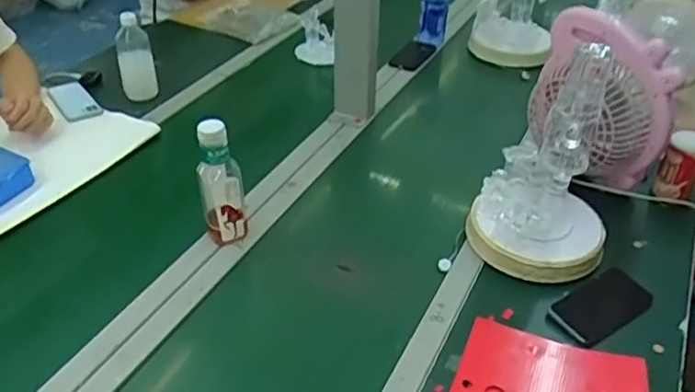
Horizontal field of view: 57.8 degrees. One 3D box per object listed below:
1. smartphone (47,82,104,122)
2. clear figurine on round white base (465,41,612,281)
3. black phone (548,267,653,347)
[{"bbox_3d":[-0.601,-0.212,1.382,0.072,0.011,0.164,-25,45,-30],"label":"smartphone"},{"bbox_3d":[0.305,-0.045,0.937,0.201,0.312,0.176,19,41,21],"label":"clear figurine on round white base"},{"bbox_3d":[0.372,0.154,0.917,0.161,0.011,0.082,-22,44,-27],"label":"black phone"}]

